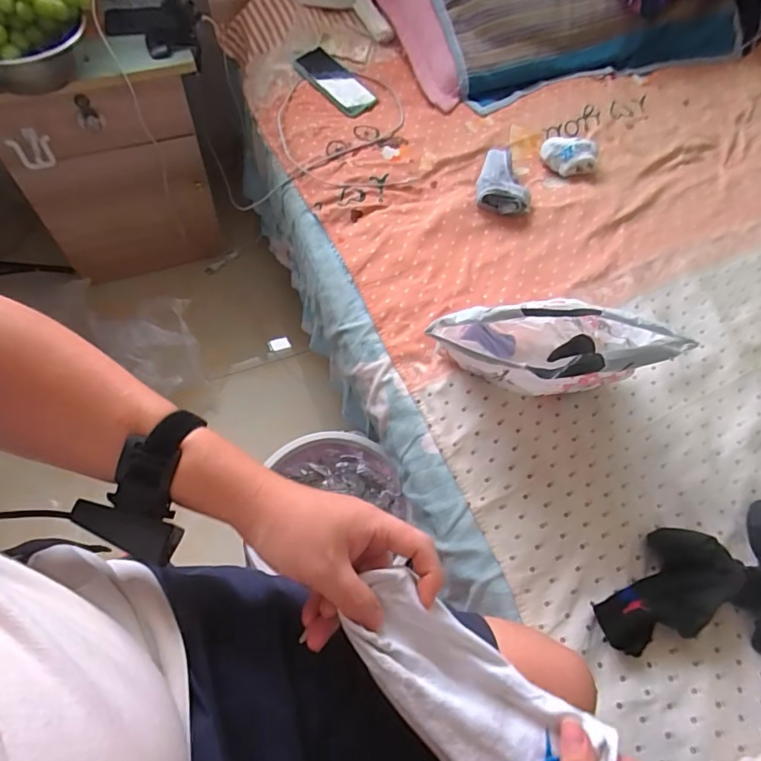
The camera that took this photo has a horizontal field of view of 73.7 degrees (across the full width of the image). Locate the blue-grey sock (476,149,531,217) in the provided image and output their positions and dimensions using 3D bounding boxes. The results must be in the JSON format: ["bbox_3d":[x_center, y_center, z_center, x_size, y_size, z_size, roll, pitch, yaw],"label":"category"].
[{"bbox_3d":[0.205,-0.338,0.851,0.084,0.035,0.153,9,62,1],"label":"blue-grey sock"}]

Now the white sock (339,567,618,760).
[{"bbox_3d":[0.059,0.211,0.340,0.185,0.025,0.088,43,67,6],"label":"white sock"}]

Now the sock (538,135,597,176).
[{"bbox_3d":[0.324,-0.391,0.877,0.097,0.035,0.069,30,64,14],"label":"sock"}]

